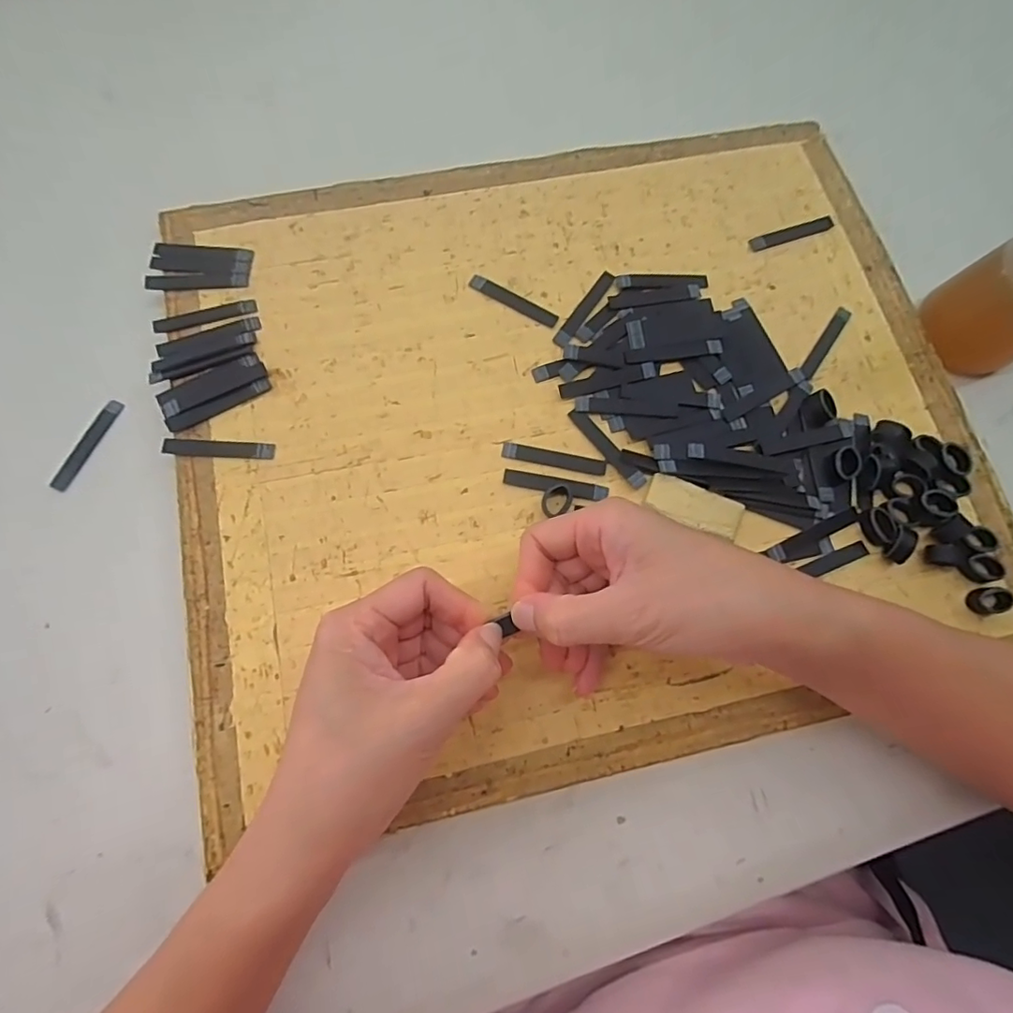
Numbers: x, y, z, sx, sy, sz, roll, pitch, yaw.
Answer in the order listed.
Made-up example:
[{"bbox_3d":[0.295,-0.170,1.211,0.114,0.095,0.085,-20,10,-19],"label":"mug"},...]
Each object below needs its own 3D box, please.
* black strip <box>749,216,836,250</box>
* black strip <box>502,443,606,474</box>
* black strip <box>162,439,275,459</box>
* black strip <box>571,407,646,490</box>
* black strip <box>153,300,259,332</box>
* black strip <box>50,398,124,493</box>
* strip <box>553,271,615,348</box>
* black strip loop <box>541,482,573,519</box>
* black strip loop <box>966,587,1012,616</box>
[{"bbox_3d":[0.190,-0.182,0.357,0.061,0.004,0.009,-19,79,-7],"label":"black strip"},{"bbox_3d":[0.028,-0.028,0.312,0.060,0.004,0.010,11,77,0],"label":"black strip"},{"bbox_3d":[-0.163,-0.033,0.306,0.060,0.004,0.010,3,77,-2],"label":"black strip"},{"bbox_3d":[0.059,-0.035,0.314,0.011,0.004,0.059,-36,81,-10],"label":"black strip"},{"bbox_3d":[-0.183,-0.117,0.330,0.060,0.004,0.011,-15,79,-6],"label":"black strip"},{"bbox_3d":[-0.249,-0.037,0.319,0.009,0.004,0.061,26,77,3],"label":"black strip"},{"bbox_3d":[0.049,-0.125,0.337,0.009,0.004,0.061,34,78,5],"label":"strip"},{"bbox_3d":[0.028,-0.003,0.302,0.016,0.011,0.018,30,78,4],"label":"black strip loop"},{"bbox_3d":[0.265,0.052,0.297,0.023,0.010,0.015,-4,78,-4],"label":"black strip loop"}]

